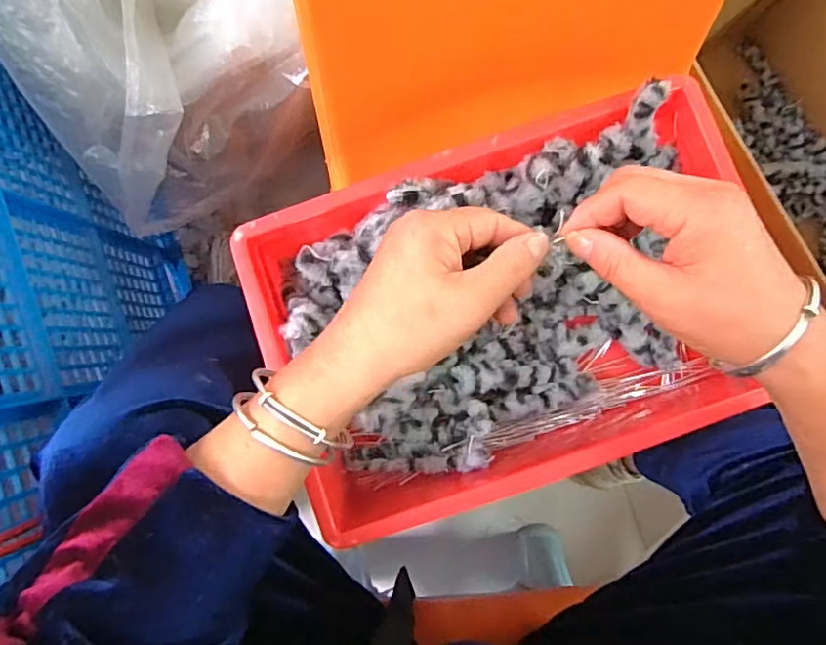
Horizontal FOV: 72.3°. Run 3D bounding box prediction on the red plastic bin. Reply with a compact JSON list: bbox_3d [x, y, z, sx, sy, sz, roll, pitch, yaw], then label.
[{"bbox_3d":[0.072,-0.009,0.439,0.356,0.092,0.245,-20,89,-1],"label":"red plastic bin"}]

